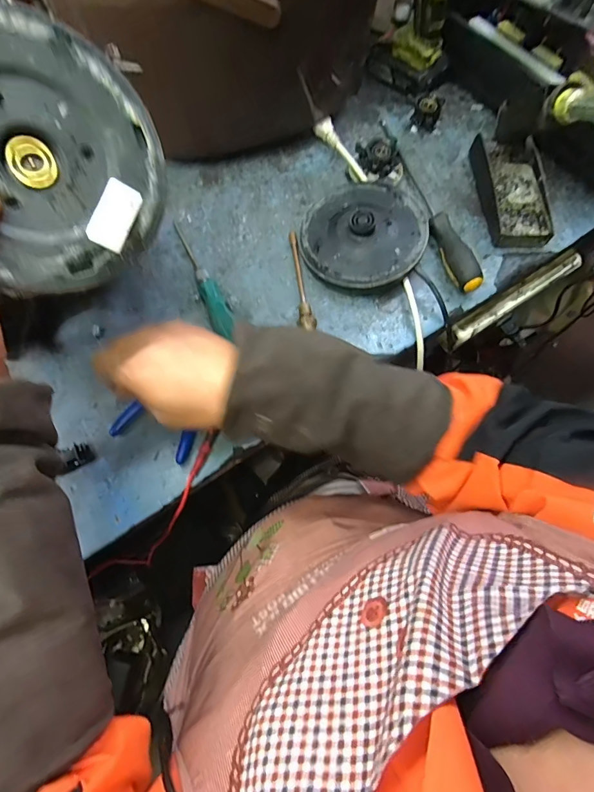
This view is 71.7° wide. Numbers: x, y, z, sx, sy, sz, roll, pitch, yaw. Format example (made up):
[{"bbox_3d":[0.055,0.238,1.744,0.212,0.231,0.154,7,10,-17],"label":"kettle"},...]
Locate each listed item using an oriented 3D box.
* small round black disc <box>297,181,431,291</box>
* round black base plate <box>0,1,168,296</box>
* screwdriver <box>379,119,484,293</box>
[{"bbox_3d":[0.080,-0.194,0.488,0.148,0.044,0.152,1,69,-2],"label":"small round black disc"},{"bbox_3d":[-0.154,-0.136,0.240,0.141,0.013,0.142,-6,103,-26],"label":"round black base plate"},{"bbox_3d":[0.164,-0.247,0.519,0.024,0.031,0.282,-14,70,-7],"label":"screwdriver"}]

